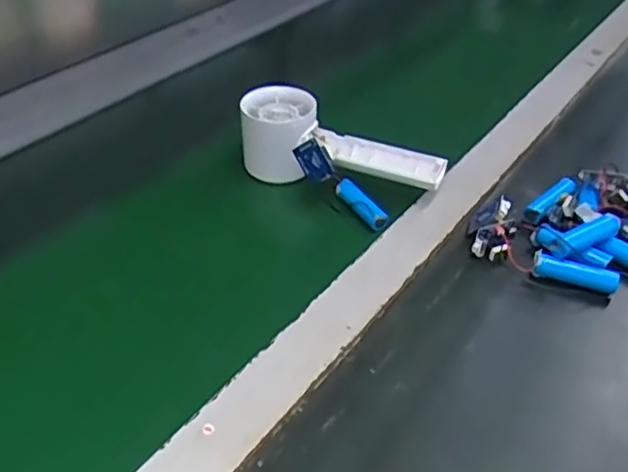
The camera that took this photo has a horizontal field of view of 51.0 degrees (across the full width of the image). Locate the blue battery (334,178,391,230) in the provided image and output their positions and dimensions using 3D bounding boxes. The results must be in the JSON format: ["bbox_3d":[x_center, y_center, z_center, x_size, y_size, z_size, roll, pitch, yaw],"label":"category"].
[{"bbox_3d":[0.034,-0.025,0.477,0.014,0.012,0.051,-21,44,-25],"label":"blue battery"}]

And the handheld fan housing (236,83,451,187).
[{"bbox_3d":[0.014,-0.063,0.492,0.157,0.050,0.056,21,43,21],"label":"handheld fan housing"}]

